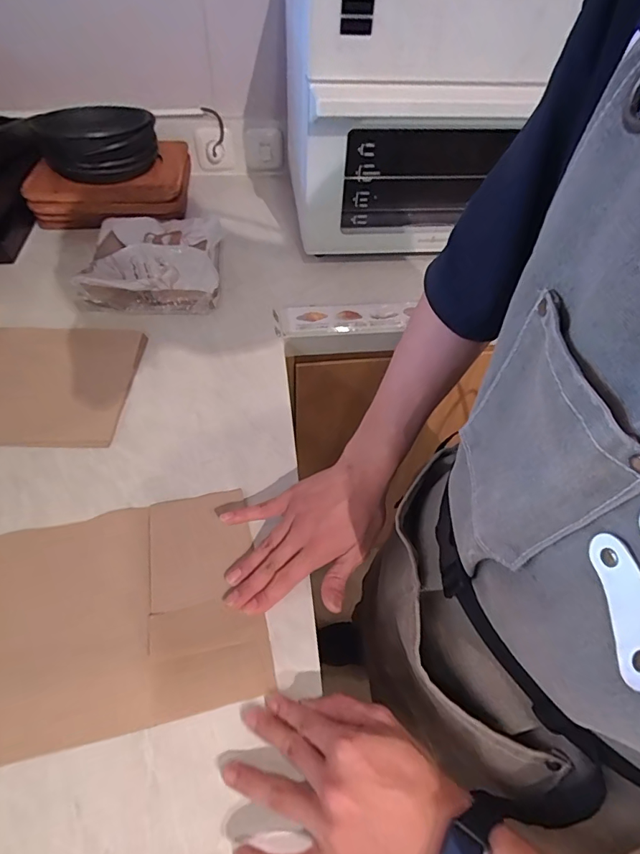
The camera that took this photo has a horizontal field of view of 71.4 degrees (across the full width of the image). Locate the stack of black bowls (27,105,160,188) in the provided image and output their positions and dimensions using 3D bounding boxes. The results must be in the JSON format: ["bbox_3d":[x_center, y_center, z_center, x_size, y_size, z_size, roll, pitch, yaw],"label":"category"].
[{"bbox_3d":[-0.401,-0.522,0.816,0.189,0.084,0.164,-16,53,-15],"label":"stack of black bowls"}]

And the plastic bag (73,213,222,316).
[{"bbox_3d":[-0.268,-0.280,0.725,0.202,0.081,0.225,-2,51,-4],"label":"plastic bag"}]

